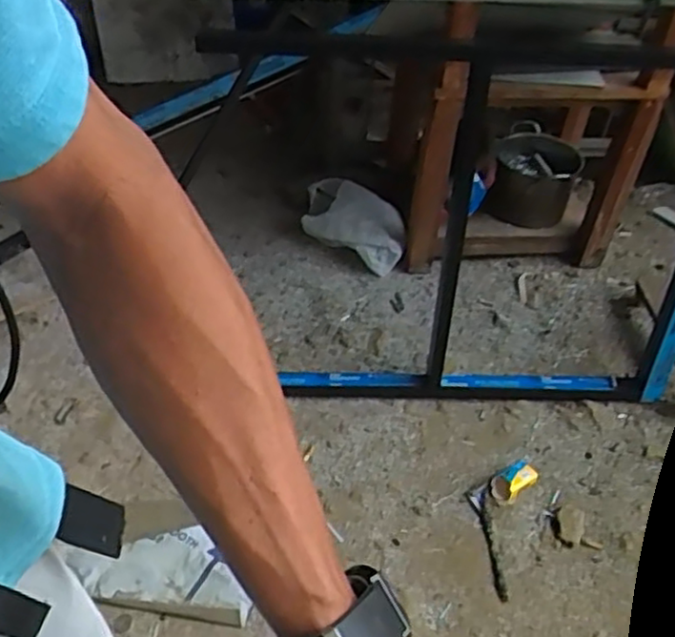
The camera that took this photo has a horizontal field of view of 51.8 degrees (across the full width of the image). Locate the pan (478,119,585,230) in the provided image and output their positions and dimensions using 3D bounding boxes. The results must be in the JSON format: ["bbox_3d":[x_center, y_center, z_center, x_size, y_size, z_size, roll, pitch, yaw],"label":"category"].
[{"bbox_3d":[0.516,-0.363,1.849,0.234,0.197,0.210,13,44,12],"label":"pan"}]

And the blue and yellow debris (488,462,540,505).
[{"bbox_3d":[0.344,0.318,1.360,0.111,0.032,0.055,-32,53,-31],"label":"blue and yellow debris"}]

